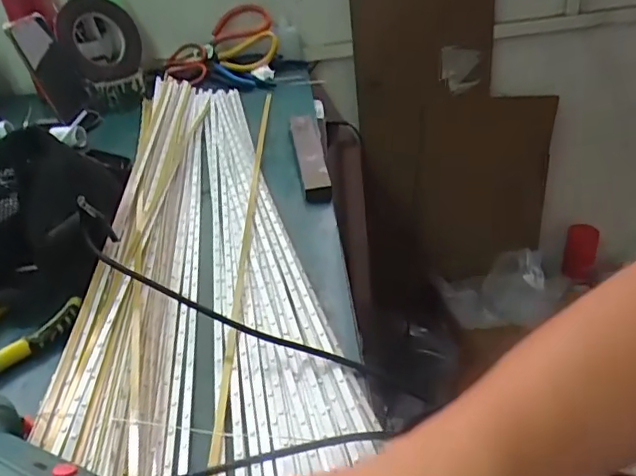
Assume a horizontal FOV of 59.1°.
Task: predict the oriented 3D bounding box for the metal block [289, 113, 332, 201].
[{"bbox_3d":[-0.008,-0.097,0.663,0.032,0.028,0.177,-7,35,-5],"label":"metal block"}]

